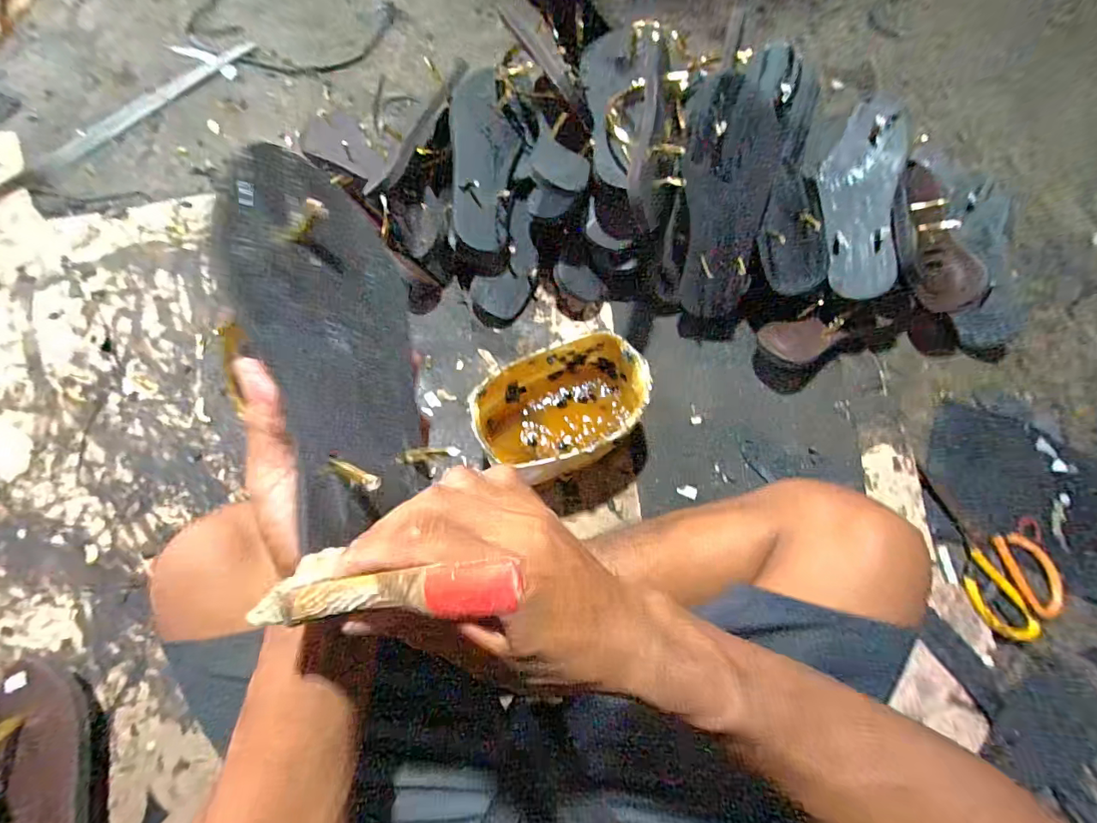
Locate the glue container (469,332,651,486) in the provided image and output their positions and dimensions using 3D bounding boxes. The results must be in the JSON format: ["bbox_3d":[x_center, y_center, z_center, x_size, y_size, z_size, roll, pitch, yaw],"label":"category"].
[{"bbox_3d":[0.014,0.001,0.575,0.199,0.116,0.134,-25,76,-8],"label":"glue container"}]

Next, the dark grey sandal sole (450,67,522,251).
[{"bbox_3d":[-0.082,-0.327,0.611,0.083,0.048,0.232,2,88,-1],"label":"dark grey sandal sole"}]

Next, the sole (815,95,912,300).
[{"bbox_3d":[0.385,-0.264,0.586,0.090,0.012,0.247,7,87,20],"label":"sole"}]

